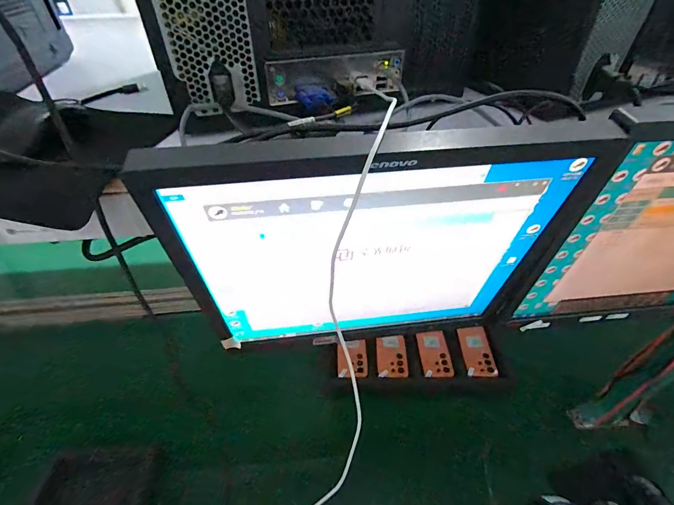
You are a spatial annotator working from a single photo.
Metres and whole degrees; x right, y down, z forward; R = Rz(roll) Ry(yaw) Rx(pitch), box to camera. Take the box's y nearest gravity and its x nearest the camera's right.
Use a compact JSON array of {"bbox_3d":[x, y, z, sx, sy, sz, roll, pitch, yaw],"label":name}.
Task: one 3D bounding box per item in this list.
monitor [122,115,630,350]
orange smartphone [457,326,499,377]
[{"bbox_3d":[0.035,0.002,0.383,0.384,0.337,0.061,-6,54,-5],"label":"monitor"},{"bbox_3d":[0.381,0.268,0.945,0.080,0.013,0.148,0,43,2],"label":"orange smartphone"}]

